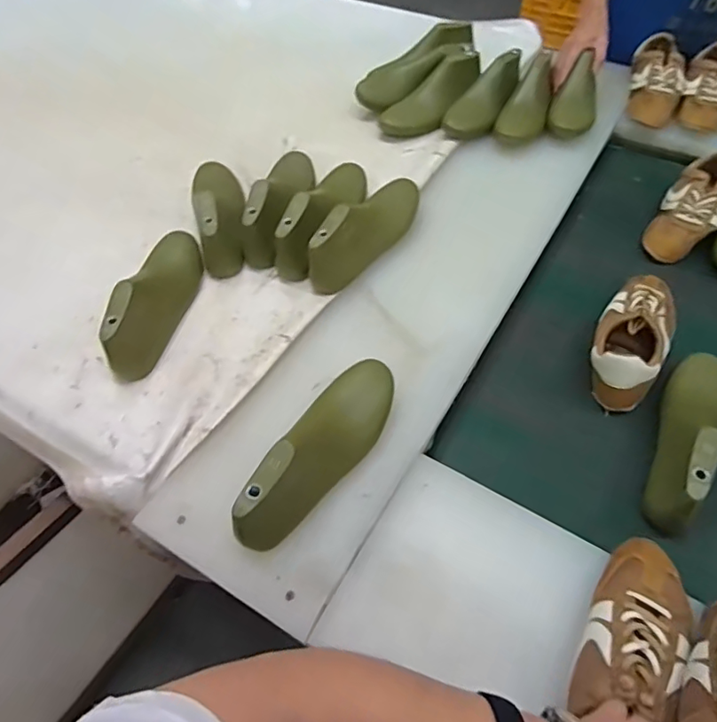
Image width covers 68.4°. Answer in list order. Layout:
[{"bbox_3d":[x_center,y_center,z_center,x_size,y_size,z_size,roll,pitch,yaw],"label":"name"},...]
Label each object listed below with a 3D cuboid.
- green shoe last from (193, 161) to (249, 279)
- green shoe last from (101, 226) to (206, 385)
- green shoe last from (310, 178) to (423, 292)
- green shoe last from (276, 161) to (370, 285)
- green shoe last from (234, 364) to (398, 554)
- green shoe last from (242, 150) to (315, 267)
[{"bbox_3d":[-0.230,-0.260,0.875,0.083,0.086,0.266,-15,56,-8],"label":"green shoe last"},{"bbox_3d":[-0.292,-0.104,0.763,0.074,0.089,0.270,0,55,3],"label":"green shoe last"},{"bbox_3d":[0.021,-0.213,0.827,0.075,0.093,0.261,25,60,19],"label":"green shoe last"},{"bbox_3d":[-0.052,-0.251,0.857,0.074,0.098,0.267,17,57,14],"label":"green shoe last"},{"bbox_3d":[-0.046,0.095,0.605,0.075,0.096,0.256,33,62,23],"label":"green shoe last"},{"bbox_3d":[-0.127,-0.278,0.882,0.083,0.093,0.265,5,55,6],"label":"green shoe last"}]

